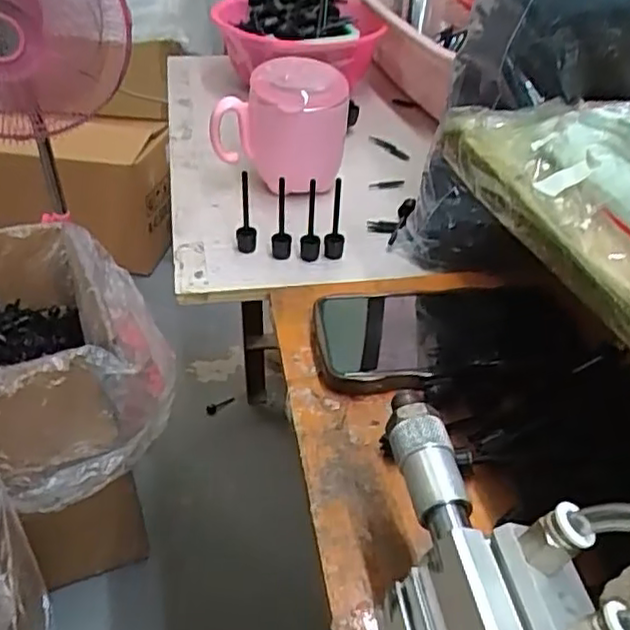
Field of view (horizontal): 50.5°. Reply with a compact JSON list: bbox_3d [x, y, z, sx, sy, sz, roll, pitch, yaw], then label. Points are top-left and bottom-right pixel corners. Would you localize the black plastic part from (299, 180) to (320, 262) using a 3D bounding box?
[{"bbox_3d":[-0.003,-0.068,0.484,0.014,0.064,0.013,2,39,-1],"label":"black plastic part"}]

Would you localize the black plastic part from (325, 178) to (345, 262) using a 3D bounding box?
[{"bbox_3d":[0.015,-0.068,0.486,0.014,0.064,0.015,5,39,3],"label":"black plastic part"}]

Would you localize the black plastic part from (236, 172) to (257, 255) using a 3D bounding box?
[{"bbox_3d":[-0.051,-0.075,0.486,0.015,0.071,0.017,-2,39,-5],"label":"black plastic part"}]

